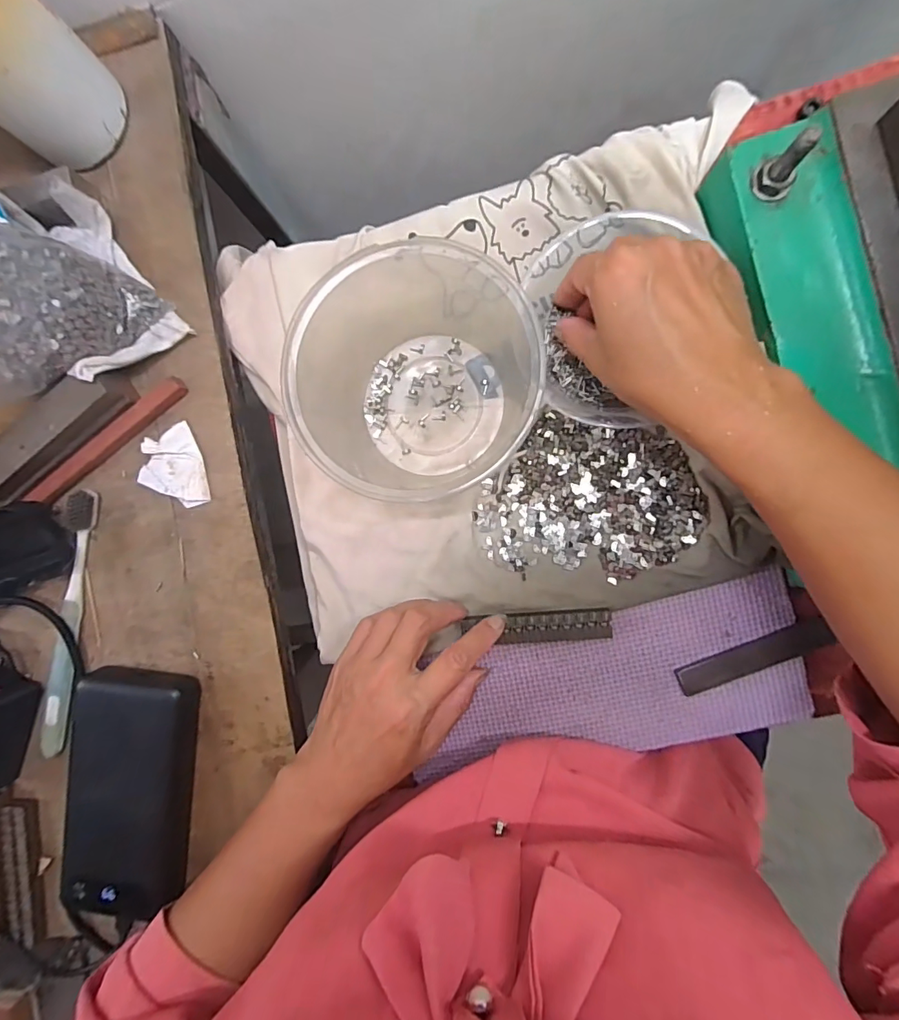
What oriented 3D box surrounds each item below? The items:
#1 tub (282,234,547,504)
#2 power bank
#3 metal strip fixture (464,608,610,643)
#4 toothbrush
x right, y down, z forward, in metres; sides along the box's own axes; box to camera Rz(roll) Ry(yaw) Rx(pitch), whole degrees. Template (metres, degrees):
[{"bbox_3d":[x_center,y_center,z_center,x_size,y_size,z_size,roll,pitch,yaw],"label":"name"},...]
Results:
[{"bbox_3d":[-0.012,-0.086,0.303,0.160,0.076,0.146,0,92,6],"label":"tub"},{"bbox_3d":[-0.211,0.185,0.314,0.074,0.028,0.154,4,92,3],"label":"power bank"},{"bbox_3d":[0.058,0.078,0.319,0.096,0.008,0.020,-4,92,6],"label":"metal strip fixture"},{"bbox_3d":[-0.256,0.078,0.325,0.023,0.014,0.181,7,92,2],"label":"toothbrush"}]

